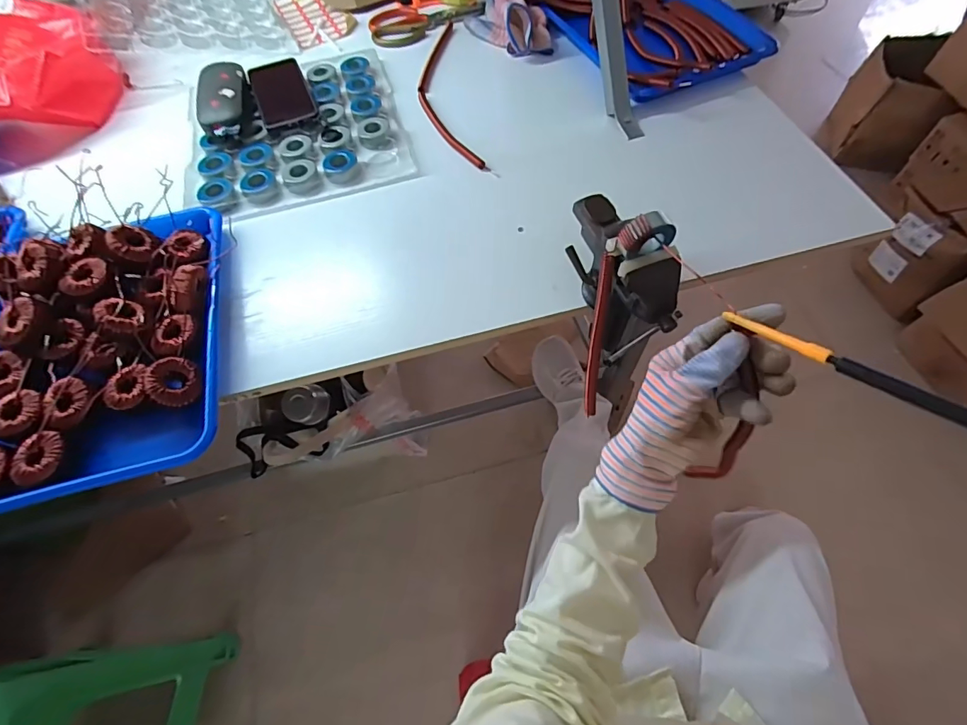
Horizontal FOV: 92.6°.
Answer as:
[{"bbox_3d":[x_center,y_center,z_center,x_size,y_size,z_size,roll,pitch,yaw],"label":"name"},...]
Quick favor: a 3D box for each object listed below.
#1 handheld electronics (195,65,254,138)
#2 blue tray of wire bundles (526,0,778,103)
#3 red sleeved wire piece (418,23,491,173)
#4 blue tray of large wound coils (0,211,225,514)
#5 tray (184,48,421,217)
[{"bbox_3d":[-0.362,-0.368,0.645,0.062,0.037,0.138,-16,61,-4],"label":"handheld electronics"},{"bbox_3d":[0.257,-0.514,0.708,0.275,0.038,0.346,-22,61,-8],"label":"blue tray of wire bundles"},{"bbox_3d":[-0.059,-0.403,0.691,0.072,0.008,0.366,-10,60,-1],"label":"red sleeved wire piece"},{"bbox_3d":[-0.401,-0.027,0.470,0.250,0.063,0.323,-14,61,-3],"label":"blue tray of large wound coils"},{"bbox_3d":[-0.270,-0.341,0.666,0.287,0.032,0.299,-17,61,-5],"label":"tray"}]

